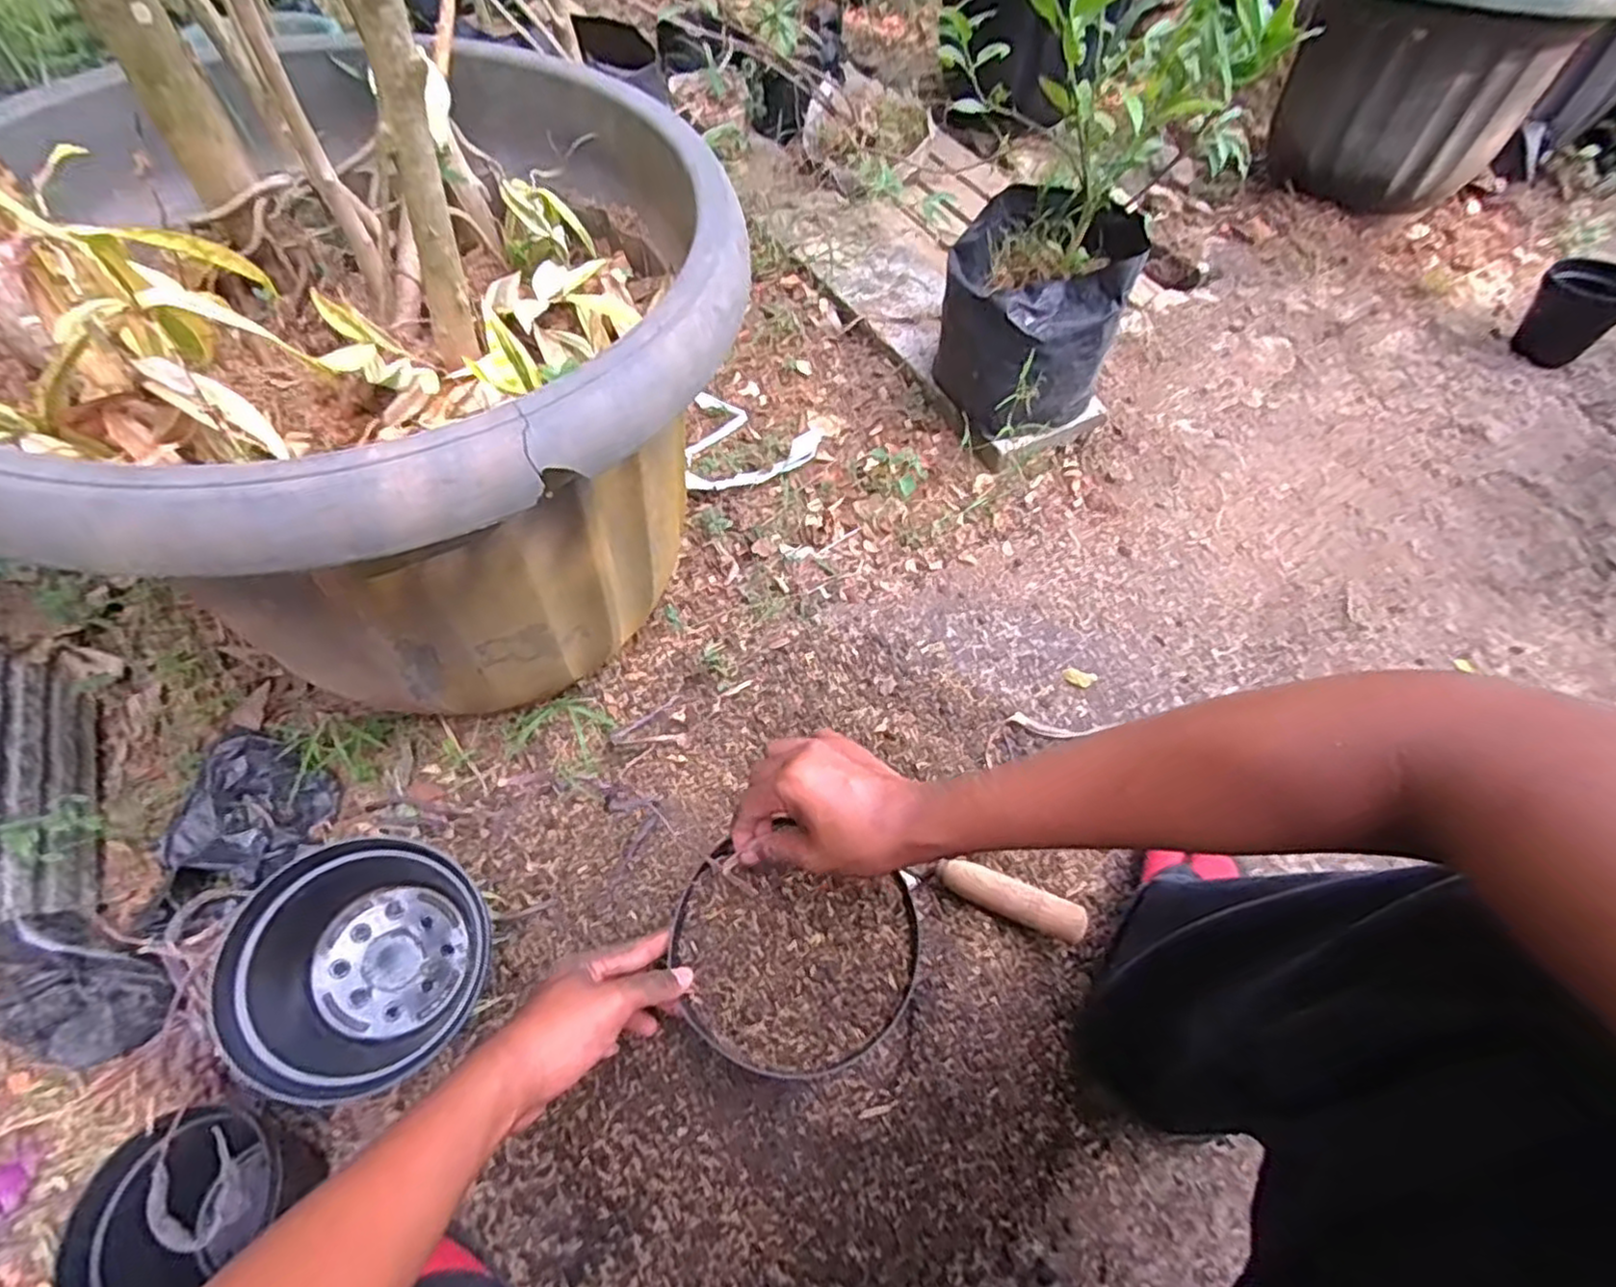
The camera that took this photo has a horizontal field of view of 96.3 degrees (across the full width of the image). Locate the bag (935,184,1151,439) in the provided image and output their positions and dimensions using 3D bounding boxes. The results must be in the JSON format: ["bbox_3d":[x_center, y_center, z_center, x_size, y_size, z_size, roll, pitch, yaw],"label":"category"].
[{"bbox_3d":[0.291,-0.431,0.959,0.222,0.200,0.252,17,57,11],"label":"bag"}]

